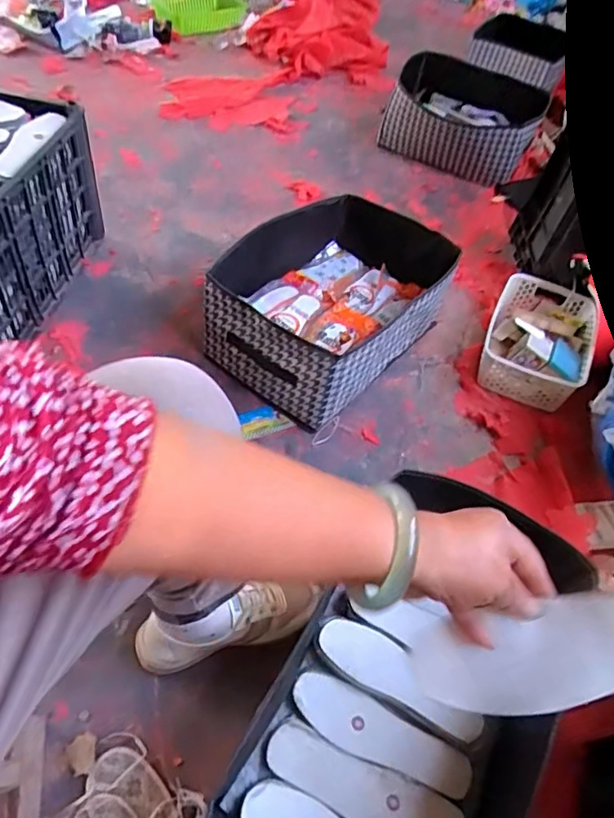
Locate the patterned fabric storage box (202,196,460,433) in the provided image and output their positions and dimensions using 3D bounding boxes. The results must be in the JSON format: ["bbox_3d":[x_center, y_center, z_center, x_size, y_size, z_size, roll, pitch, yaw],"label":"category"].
[{"bbox_3d":[0.052,-0.215,1.023,0.310,0.170,0.441,37,60,19],"label":"patterned fabric storage box"}]

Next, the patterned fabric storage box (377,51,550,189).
[{"bbox_3d":[0.456,-0.856,1.617,0.416,0.169,0.341,22,56,10],"label":"patterned fabric storage box"}]

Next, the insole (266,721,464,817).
[{"bbox_3d":[0.064,0.439,0.629,0.228,0.014,0.068,21,56,10],"label":"insole"}]

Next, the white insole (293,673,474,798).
[{"bbox_3d":[0.090,0.401,0.672,0.229,0.013,0.062,22,56,10],"label":"white insole"}]

